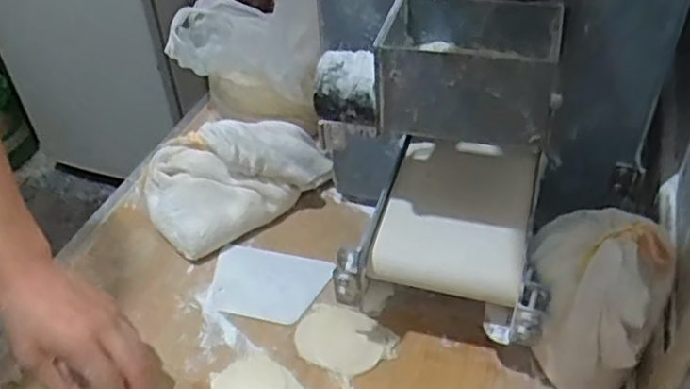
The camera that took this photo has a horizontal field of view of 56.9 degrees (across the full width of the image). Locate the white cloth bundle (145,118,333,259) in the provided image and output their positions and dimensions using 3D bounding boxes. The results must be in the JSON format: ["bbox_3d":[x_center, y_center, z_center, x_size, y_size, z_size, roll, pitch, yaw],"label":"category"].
[{"bbox_3d":[-0.126,-0.031,0.726,0.197,0.092,0.129,-25,48,-22],"label":"white cloth bundle"}]

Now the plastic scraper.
[{"bbox_3d":[-0.080,0.092,0.661,0.118,0.008,0.085,8,45,10],"label":"plastic scraper"}]

